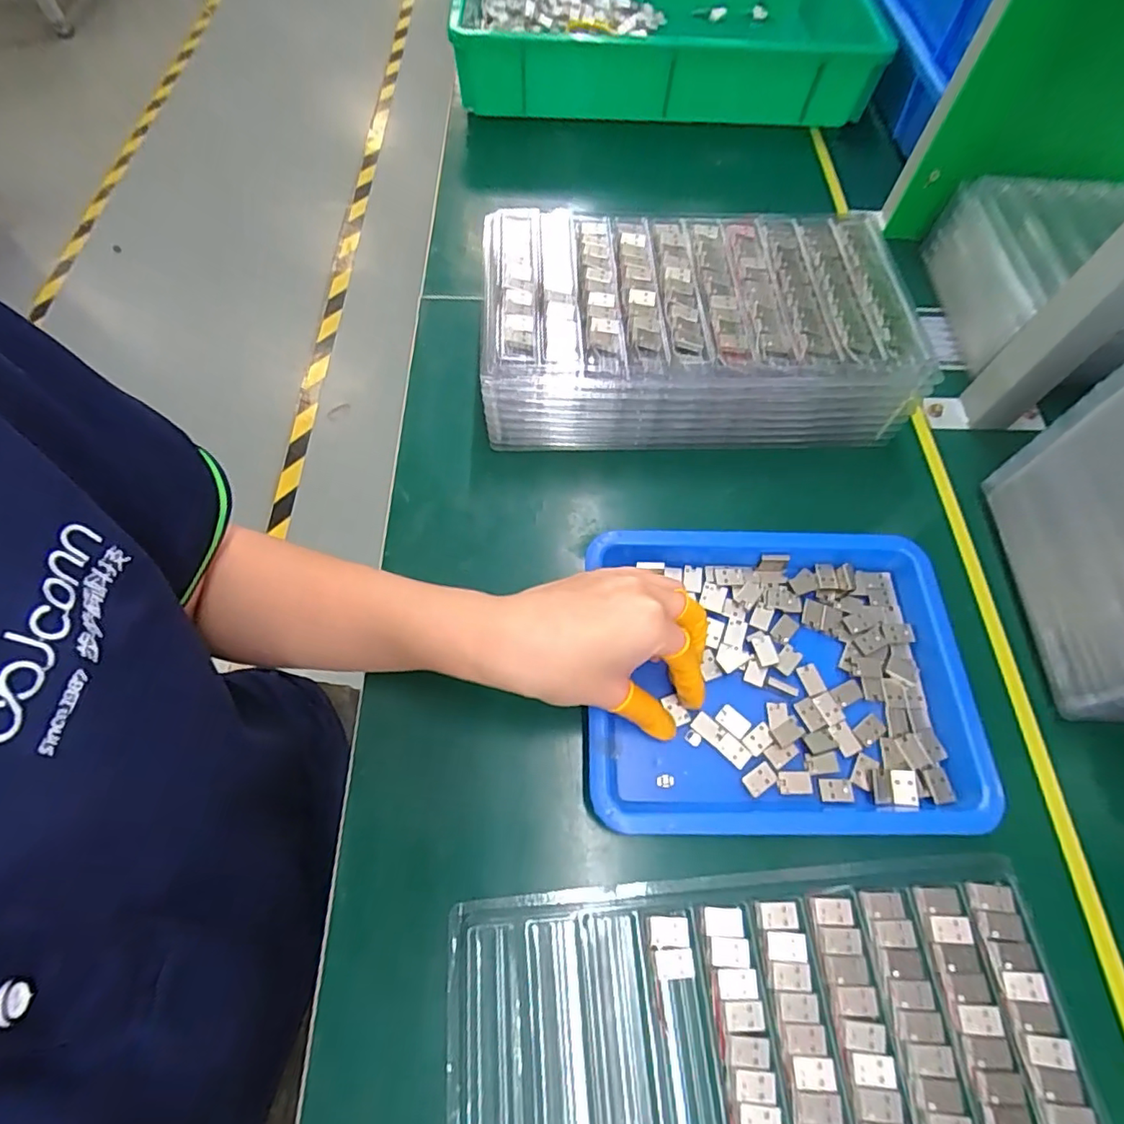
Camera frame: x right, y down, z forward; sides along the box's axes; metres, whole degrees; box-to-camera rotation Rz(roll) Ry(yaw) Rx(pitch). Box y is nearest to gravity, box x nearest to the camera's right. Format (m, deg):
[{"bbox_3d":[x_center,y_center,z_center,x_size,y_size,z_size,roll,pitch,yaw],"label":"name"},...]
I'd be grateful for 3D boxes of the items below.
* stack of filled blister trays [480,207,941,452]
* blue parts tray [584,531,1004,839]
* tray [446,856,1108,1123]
[{"bbox_3d":[0.089,-0.172,0.420,0.288,0.077,0.169,0,63,-1],"label":"stack of filled blister trays"},{"bbox_3d":[0.126,0.066,0.332,0.216,0.031,0.170,1,63,-1],"label":"blue parts tray"},{"bbox_3d":[0.094,0.235,0.259,0.286,0.008,0.158,-3,63,-3],"label":"tray"}]

